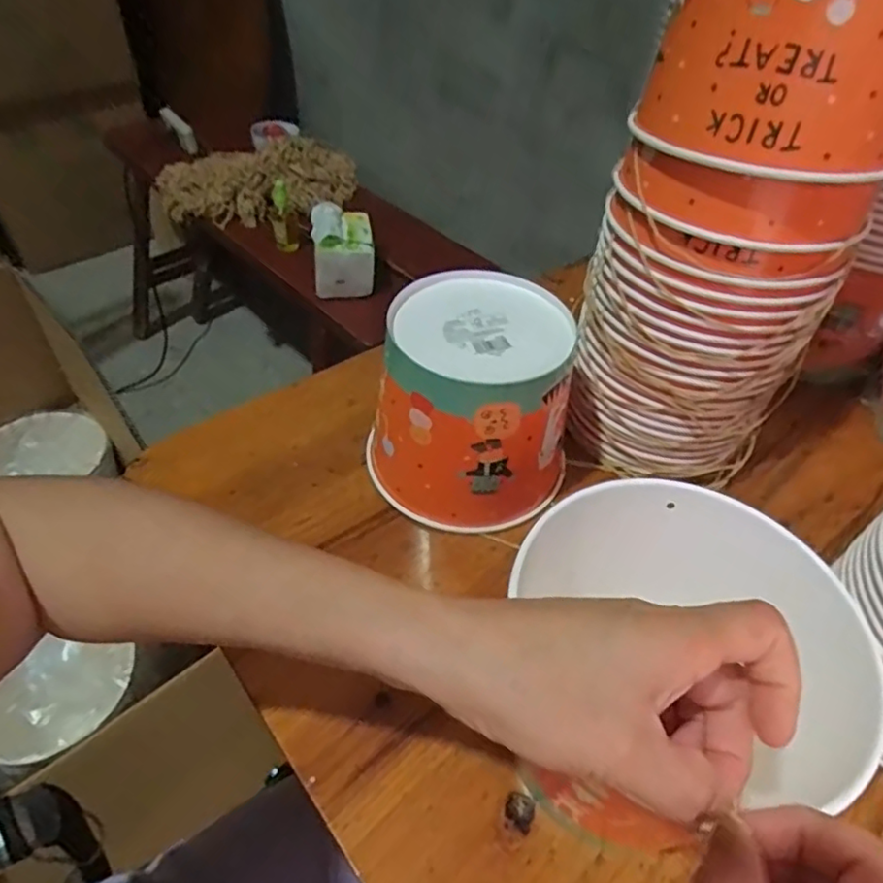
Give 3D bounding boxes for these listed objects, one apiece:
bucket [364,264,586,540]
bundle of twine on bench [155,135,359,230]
[{"bbox_3d":[0.021,-0.028,0.466,0.144,0.133,0.136,7,47,1],"label":"bucket"},{"bbox_3d":[-0.359,-0.525,1.242,0.391,0.091,0.235,-15,50,-19],"label":"bundle of twine on bench"}]

